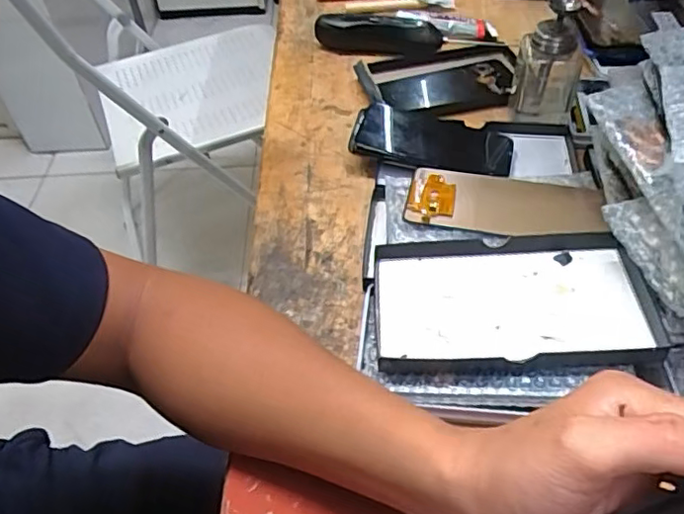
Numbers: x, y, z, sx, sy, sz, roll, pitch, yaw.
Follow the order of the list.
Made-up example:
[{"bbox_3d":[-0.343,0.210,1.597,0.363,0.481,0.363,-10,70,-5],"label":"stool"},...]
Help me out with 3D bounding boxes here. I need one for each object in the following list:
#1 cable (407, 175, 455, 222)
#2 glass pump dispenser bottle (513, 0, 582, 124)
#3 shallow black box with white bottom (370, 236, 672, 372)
[{"bbox_3d":[0.074,-0.048,0.493,0.037,0.005,0.056,8,50,10],"label":"cable"},{"bbox_3d":[0.192,-0.179,0.553,0.060,0.117,0.055,15,51,16],"label":"glass pump dispenser bottle"},{"bbox_3d":[0.115,0.030,0.413,0.181,0.020,0.108,-3,51,5],"label":"shallow black box with white bottom"}]

